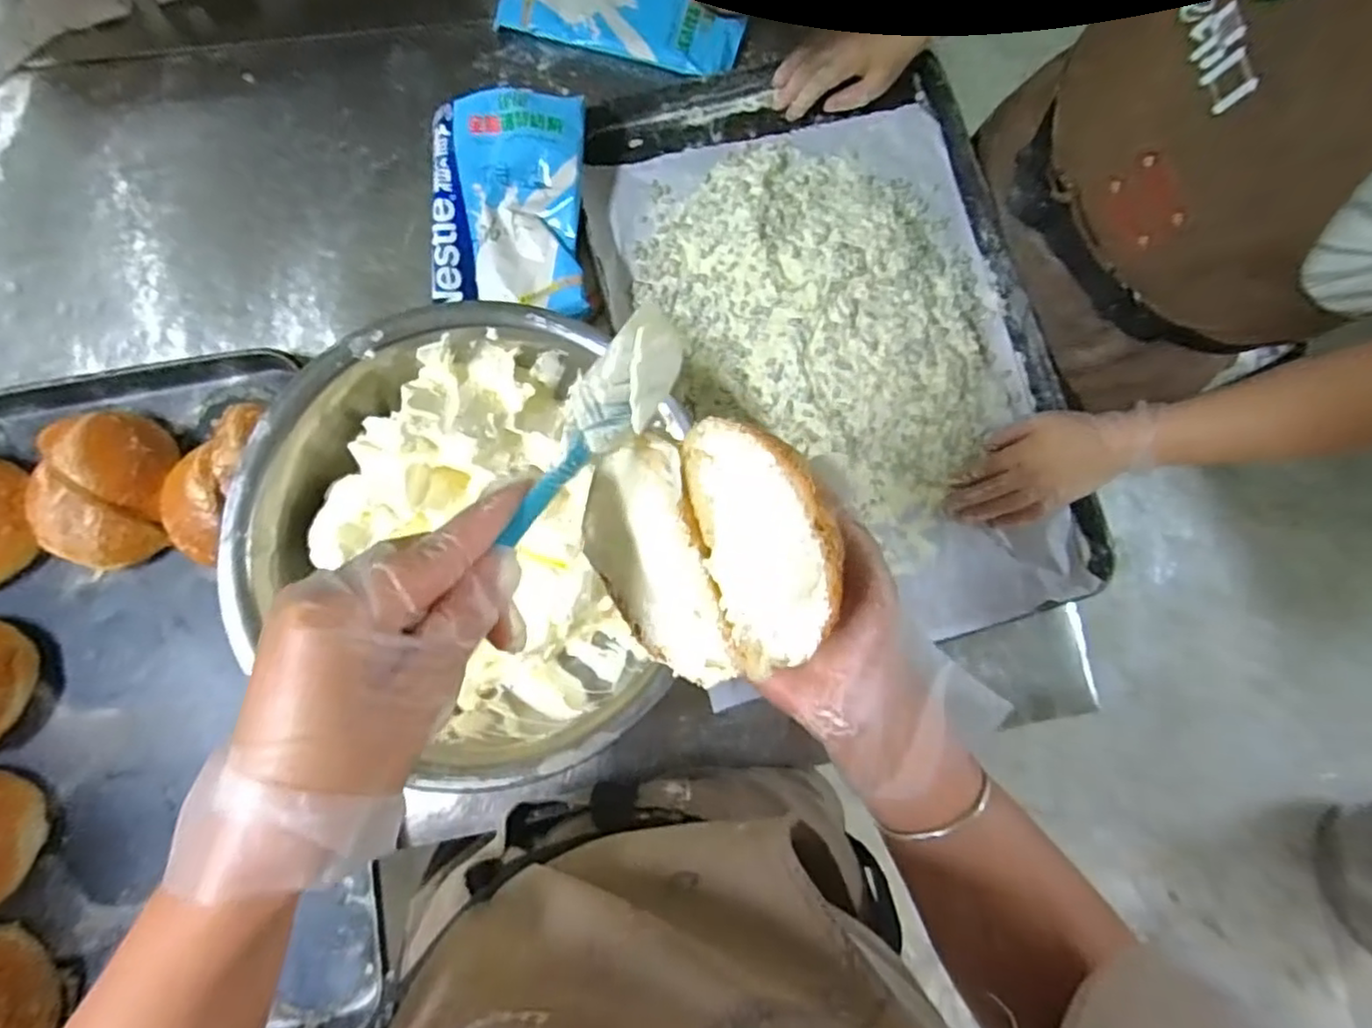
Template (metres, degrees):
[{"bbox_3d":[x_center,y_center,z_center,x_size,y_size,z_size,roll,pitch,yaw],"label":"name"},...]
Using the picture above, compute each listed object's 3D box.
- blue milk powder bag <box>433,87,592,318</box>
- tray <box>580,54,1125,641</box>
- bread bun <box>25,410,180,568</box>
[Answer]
[{"bbox_3d":[-0.168,-0.290,0.611,0.143,0.051,0.202,0,80,-3],"label":"blue milk powder bag"},{"bbox_3d":[0.146,-0.168,0.637,0.396,0.044,0.596,-16,83,-7],"label":"tray"},{"bbox_3d":[-0.515,-0.022,0.578,0.102,0.060,0.138,5,80,-2],"label":"bread bun"}]

